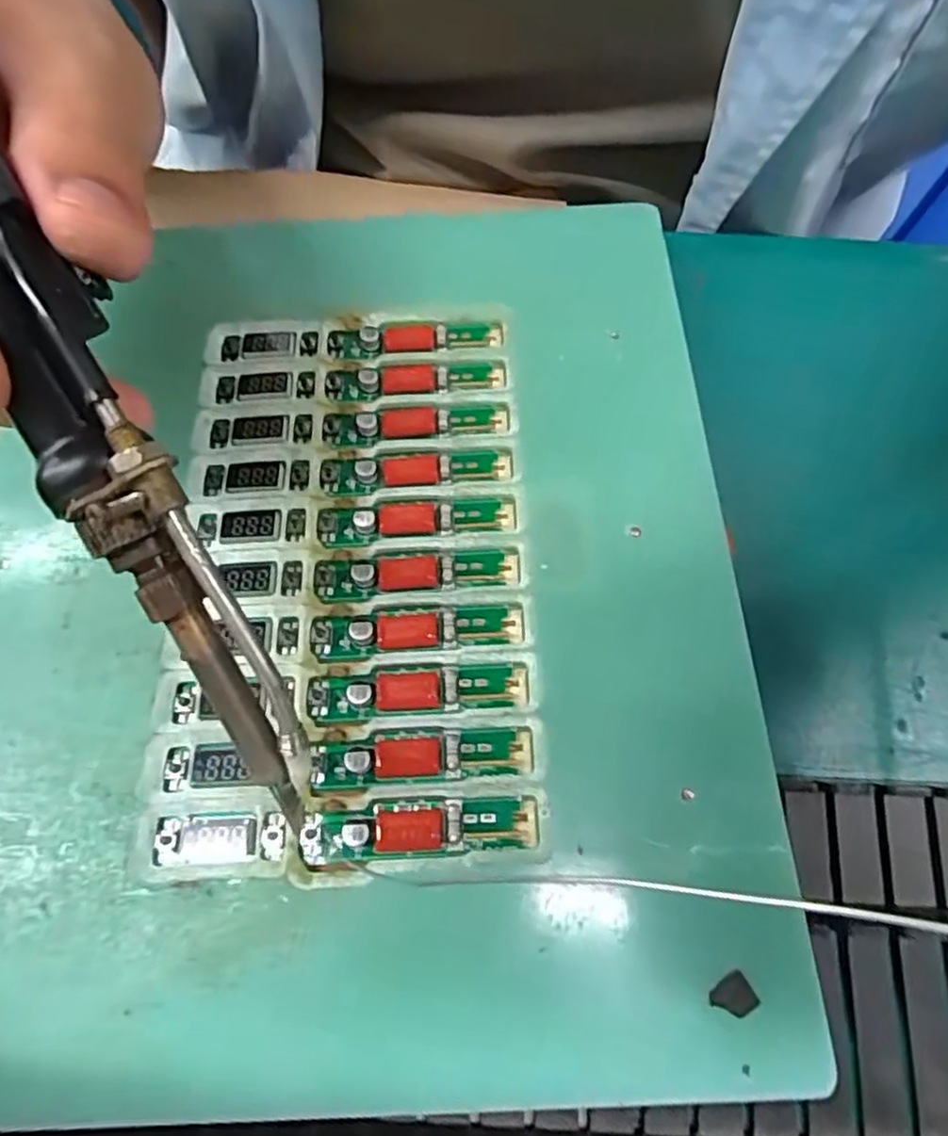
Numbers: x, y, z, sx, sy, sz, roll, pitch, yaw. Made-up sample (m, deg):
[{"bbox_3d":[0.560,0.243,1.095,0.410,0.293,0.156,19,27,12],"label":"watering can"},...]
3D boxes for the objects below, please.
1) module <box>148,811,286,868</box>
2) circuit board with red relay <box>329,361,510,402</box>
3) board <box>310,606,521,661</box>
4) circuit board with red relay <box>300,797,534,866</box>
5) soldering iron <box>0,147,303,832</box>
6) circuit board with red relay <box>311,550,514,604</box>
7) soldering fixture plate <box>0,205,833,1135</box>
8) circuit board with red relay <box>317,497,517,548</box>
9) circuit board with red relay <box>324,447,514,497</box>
[{"bbox_3d":[-0.062,0.065,0.162,0.031,0.005,0.011,-3,74,0],"label":"module"},{"bbox_3d":[-0.019,-0.060,0.215,0.057,0.008,0.010,-5,74,-1],"label":"circuit board with red relay"},{"bbox_3d":[-0.016,0.017,0.182,0.057,0.007,0.011,-5,74,-1],"label":"board"},{"bbox_3d":[-0.013,0.063,0.163,0.056,0.006,0.012,-4,74,-1],"label":"circuit board with red relay"},{"bbox_3d":[-0.079,-0.040,0.121,0.025,0.016,0.198,-28,102,-7],"label":"soldering iron"},{"bbox_3d":[-0.016,0.001,0.189,0.057,0.007,0.013,-7,74,-1],"label":"circuit board with red relay"},{"bbox_3d":[-0.038,-0.005,0.193,0.212,0.009,0.256,-2,66,1],"label":"soldering fixture plate"},{"bbox_3d":[-0.016,-0.014,0.196,0.057,0.007,0.013,-7,76,0],"label":"circuit board with red relay"},{"bbox_3d":[-0.017,-0.028,0.202,0.057,0.007,0.012,-4,76,0],"label":"circuit board with red relay"}]

